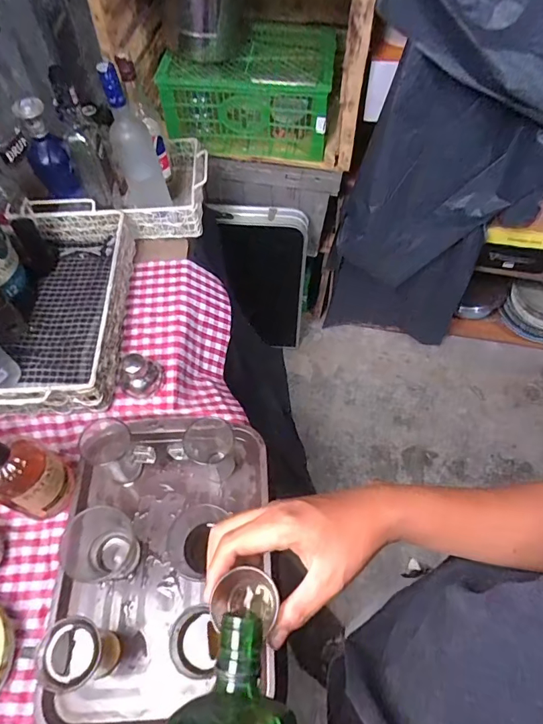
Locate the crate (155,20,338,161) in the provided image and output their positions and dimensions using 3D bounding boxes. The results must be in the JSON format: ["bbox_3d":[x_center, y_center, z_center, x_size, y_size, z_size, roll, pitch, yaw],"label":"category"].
[{"bbox_3d":[-0.050,-0.692,1.142,0.389,0.194,0.268,6,58,4],"label":"crate"}]

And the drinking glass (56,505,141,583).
[{"bbox_3d":[-0.241,0.263,0.640,0.089,0.084,0.085,0,58,0],"label":"drinking glass"}]

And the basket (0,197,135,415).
[{"bbox_3d":[-0.383,-0.104,0.793,0.236,0.100,0.430,0,58,0],"label":"basket"}]

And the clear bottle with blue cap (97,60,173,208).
[{"bbox_3d":[-0.253,-0.398,0.834,0.074,0.285,0.081,-17,59,-11],"label":"clear bottle with blue cap"}]

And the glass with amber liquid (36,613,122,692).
[{"bbox_3d":[-0.233,0.356,0.552,0.065,0.119,0.069,0,58,0],"label":"glass with amber liquid"}]

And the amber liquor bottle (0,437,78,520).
[{"bbox_3d":[-0.347,0.149,0.620,0.089,0.223,0.092,0,58,0],"label":"amber liquor bottle"}]

